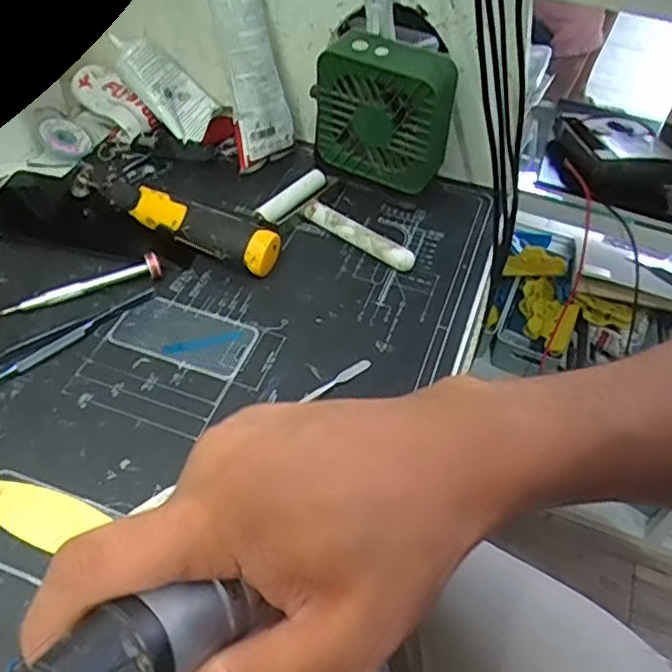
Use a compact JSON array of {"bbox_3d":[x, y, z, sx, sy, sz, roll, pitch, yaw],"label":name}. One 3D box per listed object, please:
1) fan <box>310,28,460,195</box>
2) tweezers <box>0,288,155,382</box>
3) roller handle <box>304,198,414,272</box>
[{"bbox_3d":[0.039,-0.161,0.495,0.106,0.110,0.039,26,53,16],"label":"fan"},{"bbox_3d":[-0.177,0.001,0.417,0.133,0.006,0.022,-32,59,-27],"label":"tweezers"},{"bbox_3d":[0.017,-0.074,0.485,0.093,0.019,0.013,32,55,20],"label":"roller handle"}]

